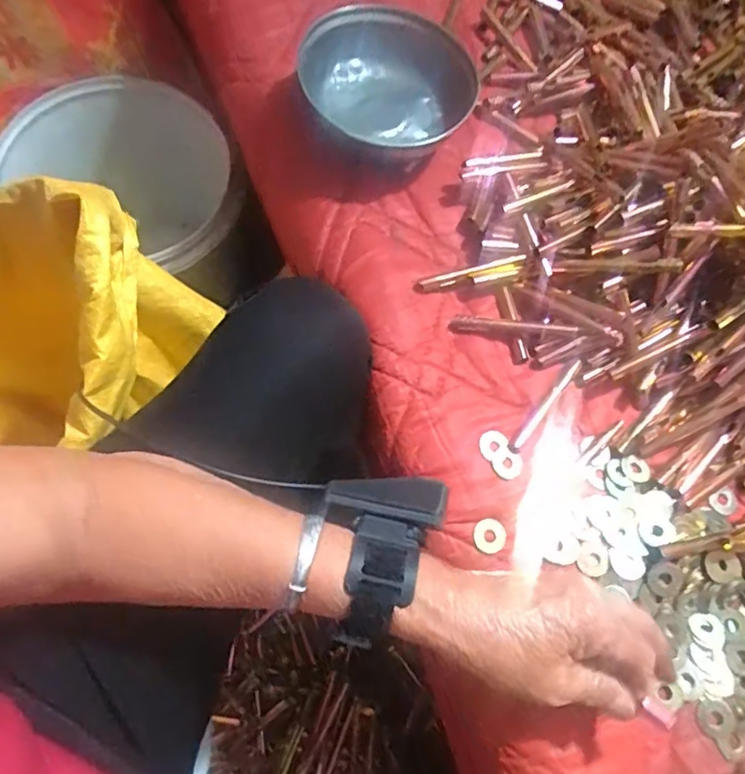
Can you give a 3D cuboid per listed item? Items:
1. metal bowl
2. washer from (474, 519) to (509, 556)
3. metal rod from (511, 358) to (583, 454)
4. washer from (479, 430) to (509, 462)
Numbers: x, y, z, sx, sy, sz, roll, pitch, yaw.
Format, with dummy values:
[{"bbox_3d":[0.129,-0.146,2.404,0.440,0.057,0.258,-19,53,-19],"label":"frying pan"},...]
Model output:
[{"bbox_3d":[0.016,-0.239,0.465,0.131,0.062,0.142,2,70,-6],"label":"metal bowl"},{"bbox_3d":[0.078,0.099,0.377,0.023,0.004,0.022,2,70,-6],"label":"washer"},{"bbox_3d":[0.127,0.014,0.416,0.008,0.006,0.089,40,70,8],"label":"metal rod"},{"bbox_3d":[0.085,0.041,0.399,0.019,0.004,0.023,42,69,6],"label":"washer"}]

